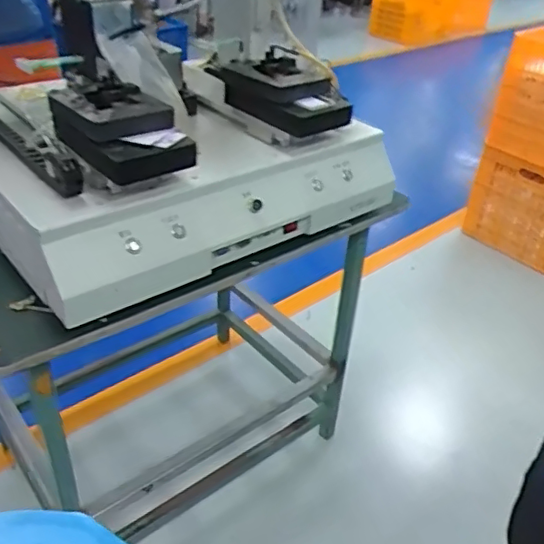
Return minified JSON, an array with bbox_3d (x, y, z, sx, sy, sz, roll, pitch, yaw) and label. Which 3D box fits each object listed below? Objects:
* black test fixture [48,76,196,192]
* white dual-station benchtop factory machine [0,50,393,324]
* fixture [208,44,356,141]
[{"bbox_3d":[-0.218,-0.203,0.825,0.132,0.082,0.219,-21,42,-30],"label":"black test fixture"},{"bbox_3d":[-0.141,-0.214,0.982,0.623,0.209,0.407,-24,44,-33],"label":"white dual-station benchtop factory machine"},{"bbox_3d":[0.006,-0.323,1.013,0.170,0.094,0.222,-13,38,-22],"label":"fixture"}]

